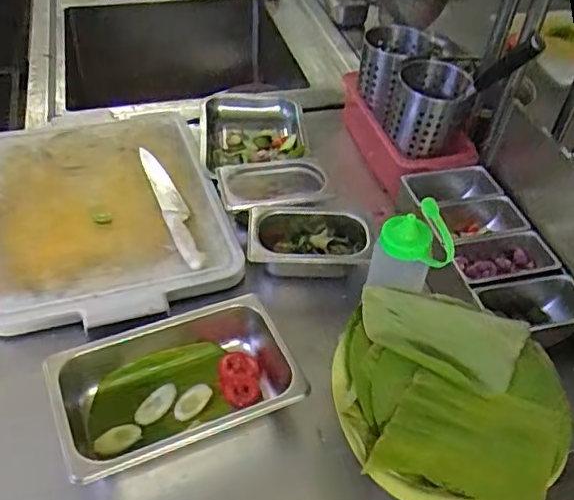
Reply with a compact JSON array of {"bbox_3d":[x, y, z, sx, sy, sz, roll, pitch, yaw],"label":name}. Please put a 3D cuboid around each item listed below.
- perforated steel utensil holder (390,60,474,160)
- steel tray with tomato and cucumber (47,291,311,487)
[{"bbox_3d":[0.222,-0.222,0.948,0.116,0.101,0.118,13,46,9],"label":"perforated steel utensil holder"},{"bbox_3d":[-0.124,0.166,0.693,0.261,0.086,0.160,-16,49,-19],"label":"steel tray with tomato and cucumber"}]

